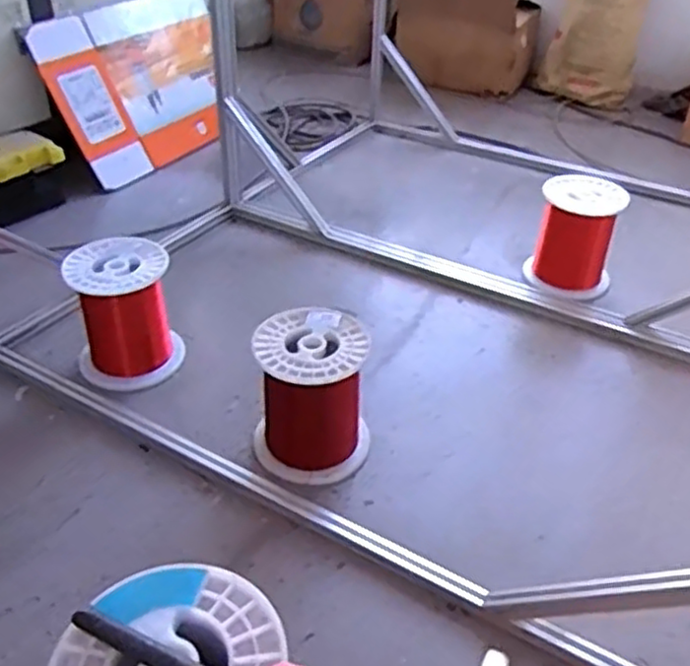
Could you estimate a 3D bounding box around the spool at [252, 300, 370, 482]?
[{"bbox_3d":[-0.059,0.115,1.283,0.199,0.252,0.202,2,37,-1],"label":"spool"}]

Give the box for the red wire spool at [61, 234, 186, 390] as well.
[{"bbox_3d":[-0.462,-0.043,1.487,0.196,0.255,0.184,2,37,-1],"label":"red wire spool"}]

